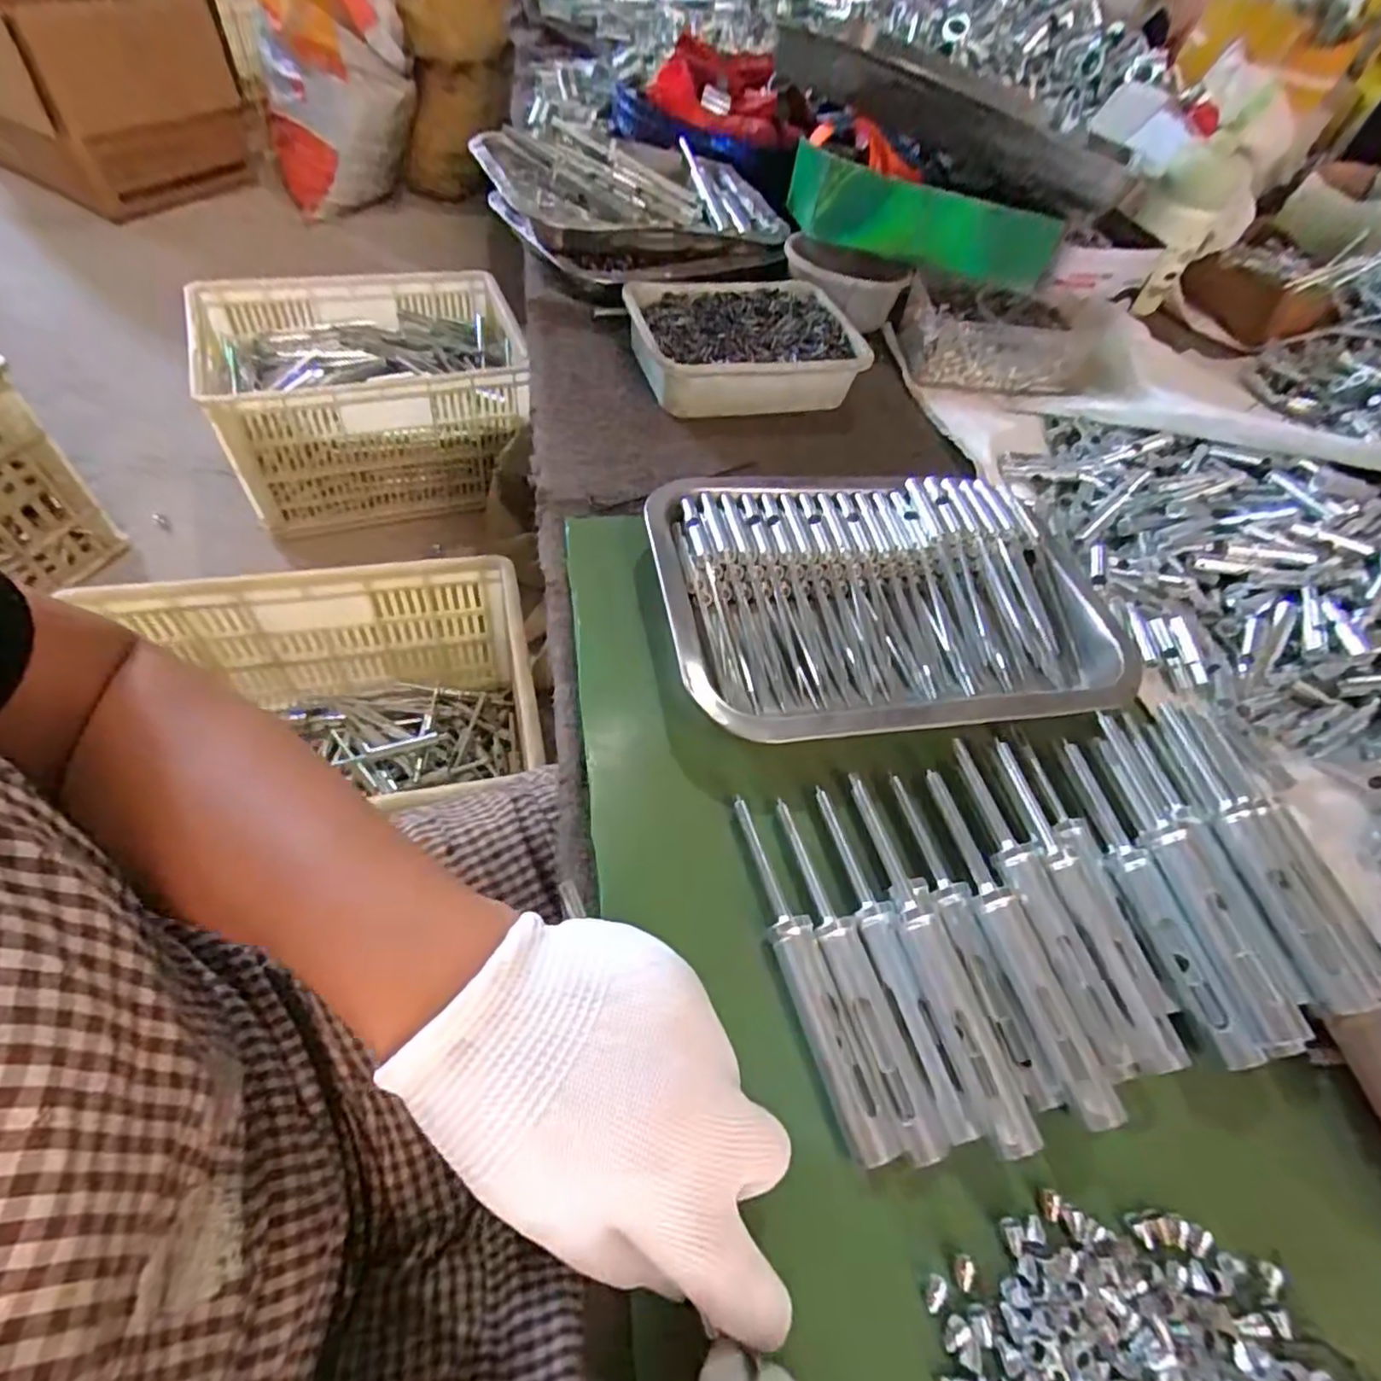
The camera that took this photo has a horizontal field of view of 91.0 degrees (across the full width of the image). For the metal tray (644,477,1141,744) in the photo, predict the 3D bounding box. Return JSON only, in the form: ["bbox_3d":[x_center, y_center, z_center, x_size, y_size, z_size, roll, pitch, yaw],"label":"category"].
[{"bbox_3d":[0.111,-0.051,0.395,0.261,0.041,0.186,-5,57,-12],"label":"metal tray"}]

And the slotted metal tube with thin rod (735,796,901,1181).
[{"bbox_3d":[0.045,0.114,0.282,0.016,0.021,0.142,-12,59,-16],"label":"slotted metal tube with thin rod"}]

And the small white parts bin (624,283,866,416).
[{"bbox_3d":[0.041,-0.273,0.539,0.177,0.044,0.122,-11,59,-16],"label":"small white parts bin"}]

